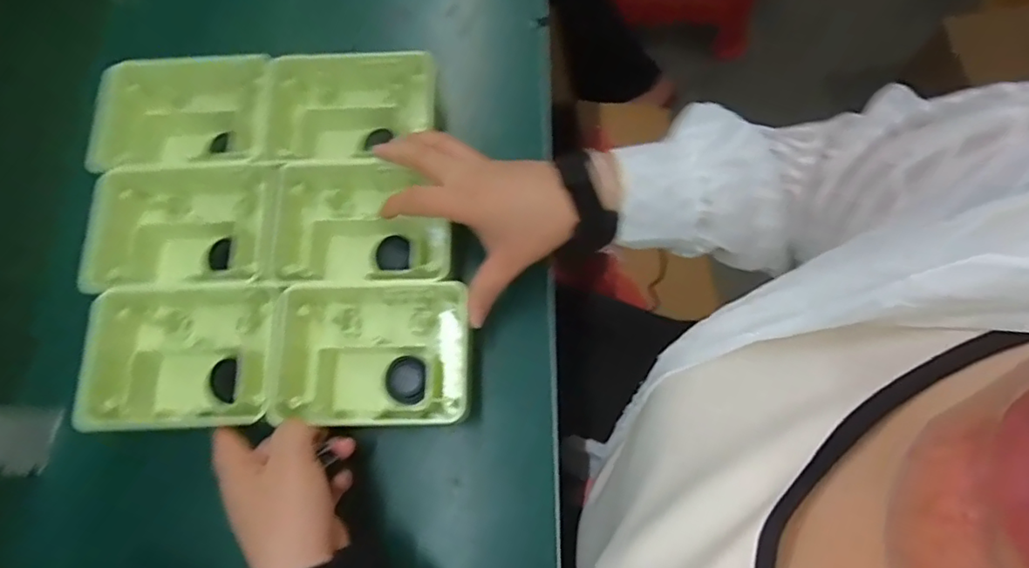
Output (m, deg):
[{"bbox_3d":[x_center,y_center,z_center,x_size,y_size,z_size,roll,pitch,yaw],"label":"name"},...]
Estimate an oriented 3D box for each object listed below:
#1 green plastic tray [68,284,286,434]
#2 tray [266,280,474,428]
[{"bbox_3d":[-0.255,0.060,0.442,0.147,0.050,0.103,-2,72,1],"label":"green plastic tray"},{"bbox_3d":[-0.106,0.056,0.441,0.147,0.053,0.108,-1,72,1],"label":"tray"}]

